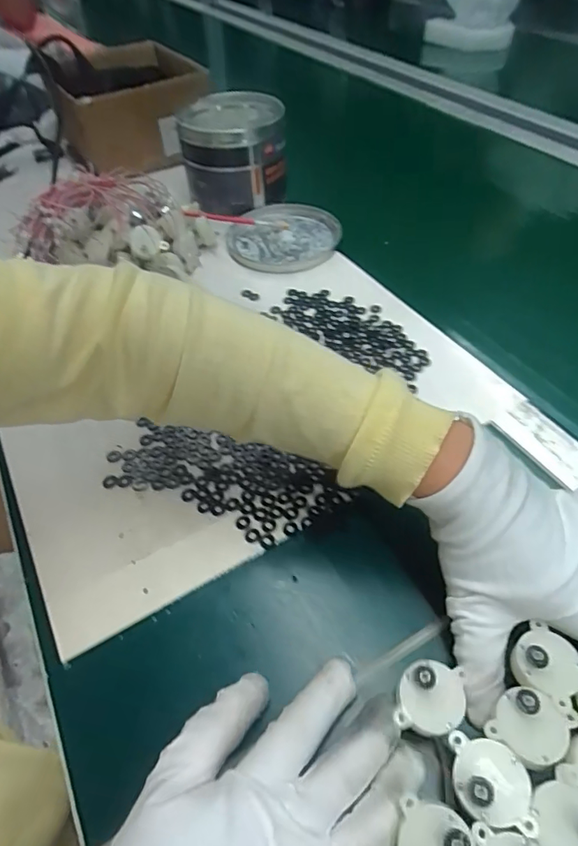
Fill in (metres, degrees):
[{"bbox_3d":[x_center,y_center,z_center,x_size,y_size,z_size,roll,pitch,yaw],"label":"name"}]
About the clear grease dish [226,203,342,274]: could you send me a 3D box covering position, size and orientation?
[{"bbox_3d":[-0.005,-0.224,0.580,0.124,0.016,0.128,-1,49,2],"label":"clear grease dish"}]

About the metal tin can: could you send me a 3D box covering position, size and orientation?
[{"bbox_3d":[-0.066,-0.336,0.619,0.122,0.105,0.120,0,49,2],"label":"metal tin can"}]

